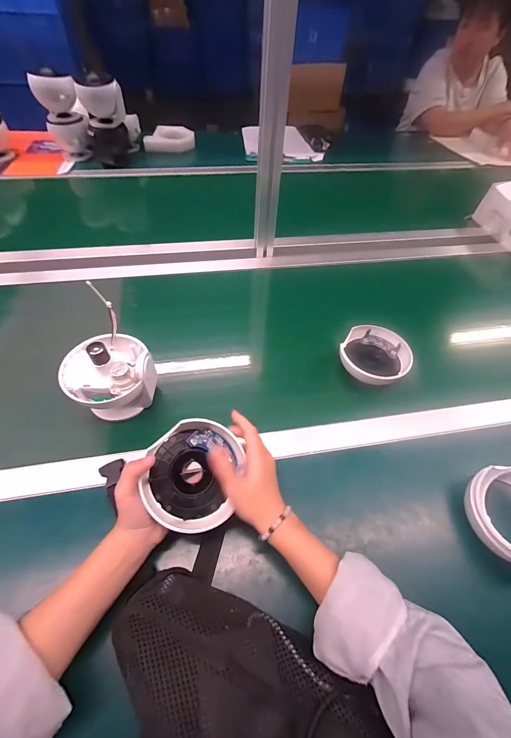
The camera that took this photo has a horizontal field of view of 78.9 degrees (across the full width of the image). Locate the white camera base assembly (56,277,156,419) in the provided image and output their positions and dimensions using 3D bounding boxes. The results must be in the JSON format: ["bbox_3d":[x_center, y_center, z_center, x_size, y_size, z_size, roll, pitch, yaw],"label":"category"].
[{"bbox_3d":[-0.211,0.002,0.446,0.118,0.128,0.117,32,58,19],"label":"white camera base assembly"}]

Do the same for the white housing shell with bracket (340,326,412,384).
[{"bbox_3d":[0.205,-0.020,0.541,0.112,0.046,0.100,31,58,19],"label":"white housing shell with bracket"}]

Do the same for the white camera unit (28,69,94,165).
[{"bbox_3d":[-0.566,-0.744,0.923,0.107,0.202,0.107,-21,57,-17],"label":"white camera unit"}]

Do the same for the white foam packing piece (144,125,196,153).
[{"bbox_3d":[-0.302,-0.806,1.092,0.173,0.053,0.095,-12,55,-12],"label":"white foam packing piece"}]

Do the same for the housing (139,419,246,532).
[{"bbox_3d":[-0.067,0.119,0.356,0.112,0.051,0.119,11,78,-8],"label":"housing"}]

